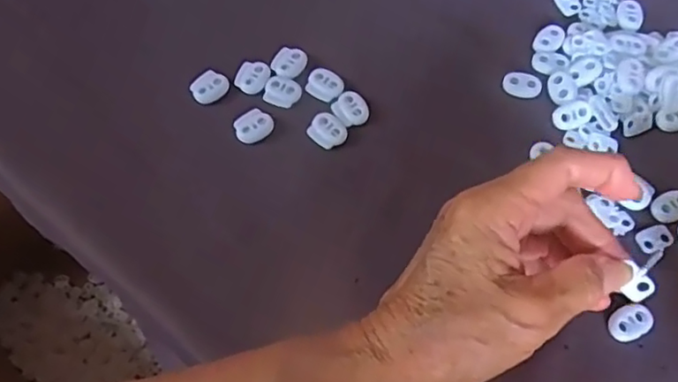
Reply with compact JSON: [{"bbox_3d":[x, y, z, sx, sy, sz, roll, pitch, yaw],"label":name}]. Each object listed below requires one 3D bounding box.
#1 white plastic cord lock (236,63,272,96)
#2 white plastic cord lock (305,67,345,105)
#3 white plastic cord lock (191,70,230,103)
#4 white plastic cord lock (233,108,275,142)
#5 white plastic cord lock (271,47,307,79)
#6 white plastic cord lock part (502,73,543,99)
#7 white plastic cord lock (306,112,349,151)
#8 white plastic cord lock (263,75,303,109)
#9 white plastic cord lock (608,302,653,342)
[{"bbox_3d":[-0.053,-0.070,0.360,0.019,0.004,0.022,23,67,12],"label":"white plastic cord lock"},{"bbox_3d":[-0.009,-0.065,0.356,0.022,0.004,0.020,33,69,16],"label":"white plastic cord lock"},{"bbox_3d":[-0.078,-0.064,0.358,0.018,0.004,0.022,36,70,17],"label":"white plastic cord lock"},{"bbox_3d":[-0.050,-0.039,0.346,0.022,0.004,0.018,-31,67,-13],"label":"white plastic cord lock"},{"bbox_3d":[-0.031,-0.080,0.364,0.018,0.004,0.021,33,69,16],"label":"white plastic cord lock"},{"bbox_3d":[0.110,-0.063,0.355,0.022,0.005,0.014,16,66,9],"label":"white plastic cord lock part"},{"bbox_3d":[-0.007,-0.036,0.342,0.022,0.004,0.020,41,72,19],"label":"white plastic cord lock"},{"bbox_3d":[-0.034,-0.060,0.356,0.022,0.004,0.020,18,66,10],"label":"white plastic cord lock"},{"bbox_3d":[0.144,0.065,0.292,0.022,0.005,0.015,-24,66,-10],"label":"white plastic cord lock"}]

